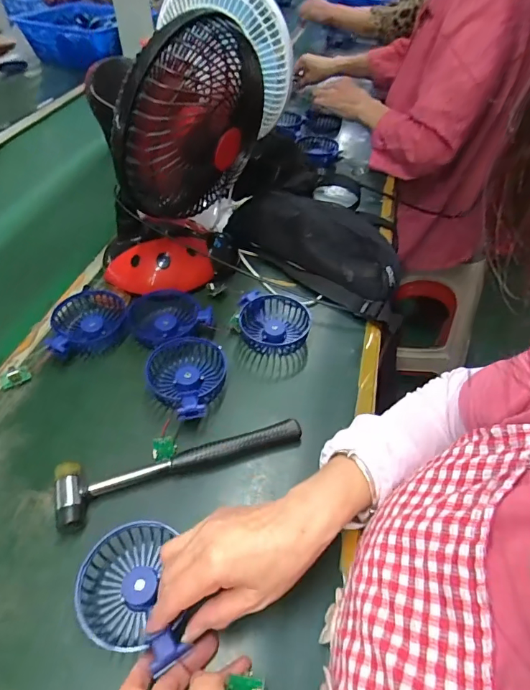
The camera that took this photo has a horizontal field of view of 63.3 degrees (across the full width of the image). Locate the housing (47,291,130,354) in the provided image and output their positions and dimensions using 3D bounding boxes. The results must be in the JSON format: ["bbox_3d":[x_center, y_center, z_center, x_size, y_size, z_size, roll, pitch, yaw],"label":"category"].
[{"bbox_3d":[-0.225,-0.026,0.549,0.087,0.027,0.099,-3,48,-9],"label":"housing"}]

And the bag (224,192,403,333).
[{"bbox_3d":[0.092,-0.156,0.652,0.303,0.075,0.152,34,53,24],"label":"bag"}]

